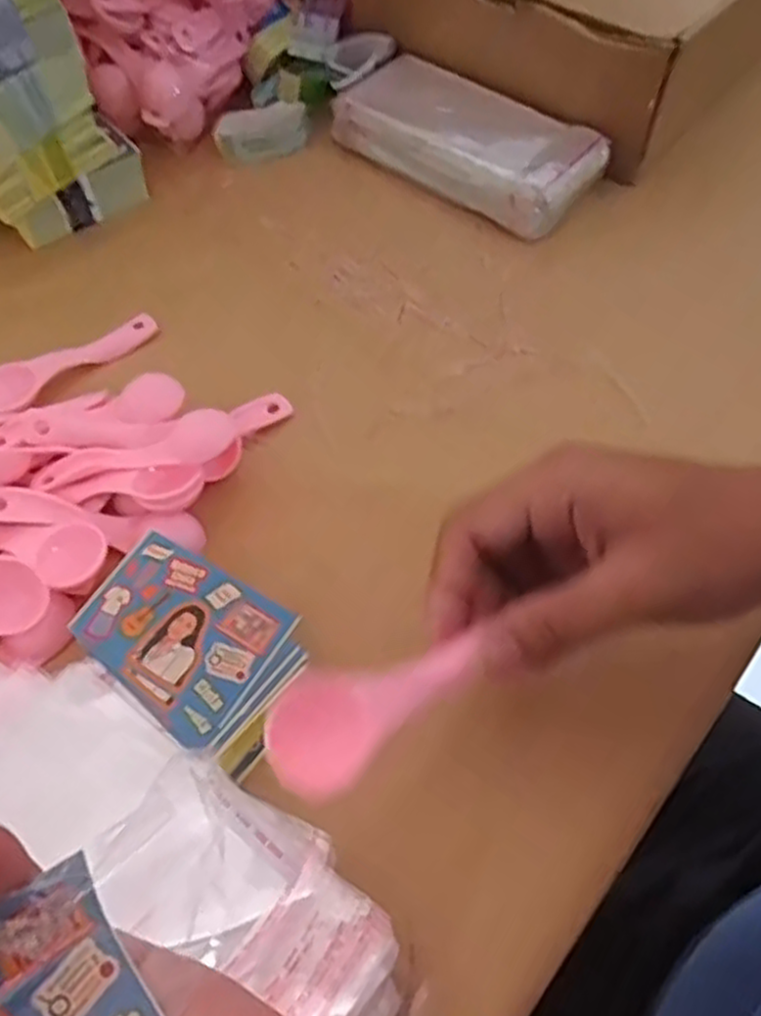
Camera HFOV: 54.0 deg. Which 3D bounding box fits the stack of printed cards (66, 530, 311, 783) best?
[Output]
[{"bbox_3d":[-0.087,0.061,0.342,0.107,0.005,0.071,27,63,17],"label":"stack of printed cards"}]

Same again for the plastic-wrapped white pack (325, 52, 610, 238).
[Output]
[{"bbox_3d":[0.058,-0.265,0.537,0.191,0.040,0.082,37,67,22],"label":"plastic-wrapped white pack"}]

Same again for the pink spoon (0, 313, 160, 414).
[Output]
[{"bbox_3d":[-0.190,-0.090,0.455,0.030,0.023,0.111,40,68,23],"label":"pink spoon"}]

